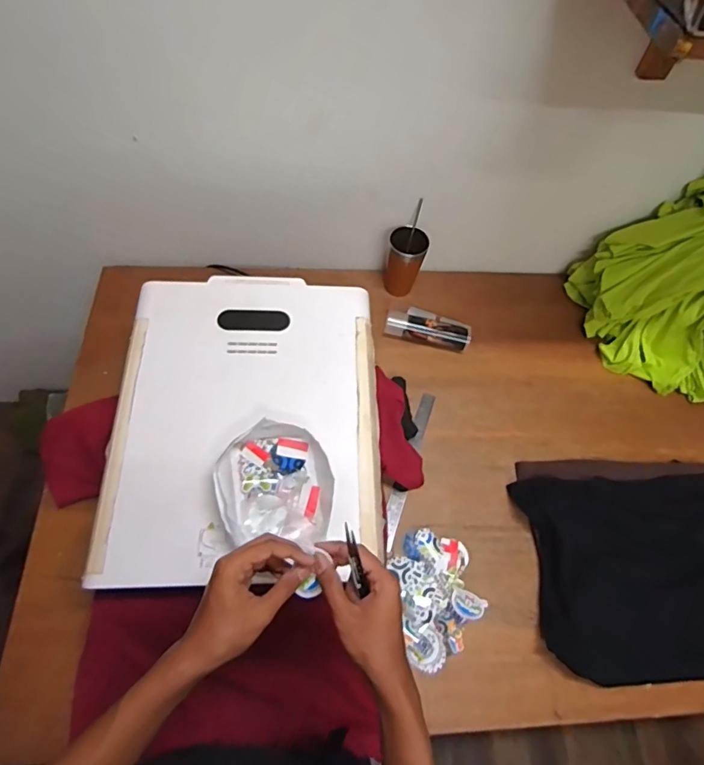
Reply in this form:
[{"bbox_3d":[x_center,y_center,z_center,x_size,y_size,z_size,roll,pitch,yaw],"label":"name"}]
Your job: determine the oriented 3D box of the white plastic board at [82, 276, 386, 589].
[{"bbox_3d":[-0.154,0.046,0.749,0.408,0.029,0.500,3,66,-6],"label":"white plastic board"}]

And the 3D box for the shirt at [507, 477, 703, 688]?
[{"bbox_3d":[0.581,0.329,0.840,0.535,0.042,0.338,2,63,-5],"label":"shirt"}]

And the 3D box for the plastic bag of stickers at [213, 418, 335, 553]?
[{"bbox_3d":[-0.107,0.140,0.679,0.158,0.048,0.161,0,63,-6],"label":"plastic bag of stickers"}]

